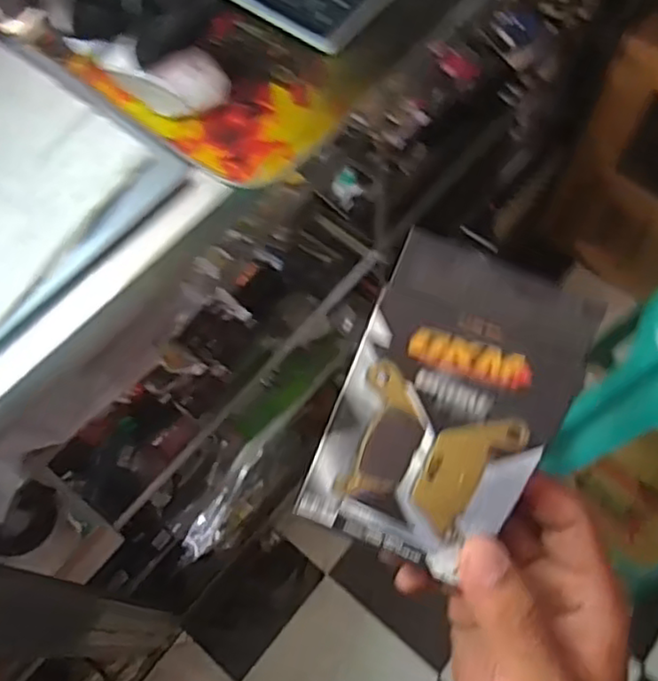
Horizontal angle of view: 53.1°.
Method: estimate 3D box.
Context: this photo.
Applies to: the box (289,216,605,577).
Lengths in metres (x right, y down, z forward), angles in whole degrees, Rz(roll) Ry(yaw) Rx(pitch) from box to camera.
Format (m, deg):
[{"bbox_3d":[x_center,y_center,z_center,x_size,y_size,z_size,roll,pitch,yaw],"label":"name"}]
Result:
[{"bbox_3d":[0.045,0.030,0.261,0.079,0.014,0.127,23,105,5],"label":"box"}]

